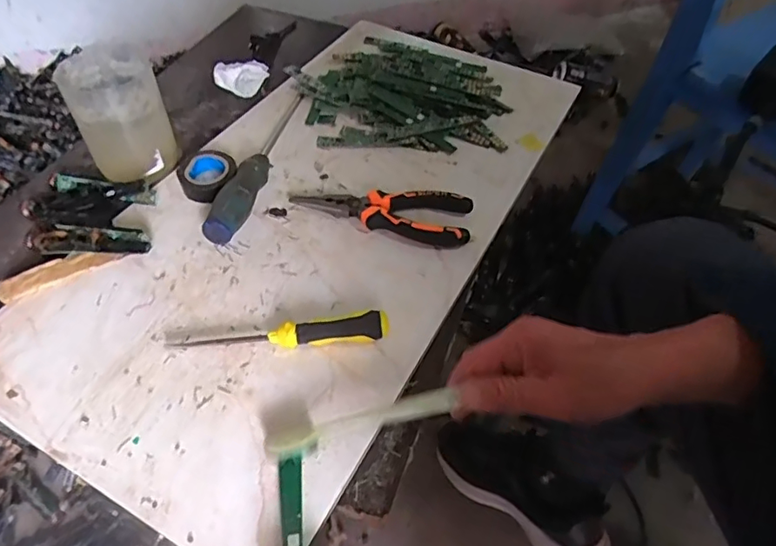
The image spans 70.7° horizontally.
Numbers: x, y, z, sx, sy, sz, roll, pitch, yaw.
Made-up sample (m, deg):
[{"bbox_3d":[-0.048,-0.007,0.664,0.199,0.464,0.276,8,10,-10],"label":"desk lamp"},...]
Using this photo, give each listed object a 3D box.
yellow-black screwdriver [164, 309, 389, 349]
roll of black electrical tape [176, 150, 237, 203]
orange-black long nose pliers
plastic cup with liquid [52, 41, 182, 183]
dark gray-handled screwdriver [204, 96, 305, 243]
[{"bbox_3d":[-0.079,0.045,0.400,0.157,0.019,0.020,-4,50,-5],"label":"yellow-black screwdriver"},{"bbox_3d":[-0.167,-0.090,0.508,0.051,0.022,0.049,1,50,-1],"label":"roll of black electrical tape"},{"bbox_3d":[-0.002,-0.061,0.494,0.154,0.016,0.054,15,51,11],"label":"orange-black long nose pliers"},{"bbox_3d":[-0.245,-0.145,0.504,0.076,0.098,0.077,1,50,-1],"label":"plastic cup with liquid"},{"bbox_3d":[-0.121,-0.114,0.522,0.028,0.033,0.223,7,50,5],"label":"dark gray-handled screwdriver"}]

